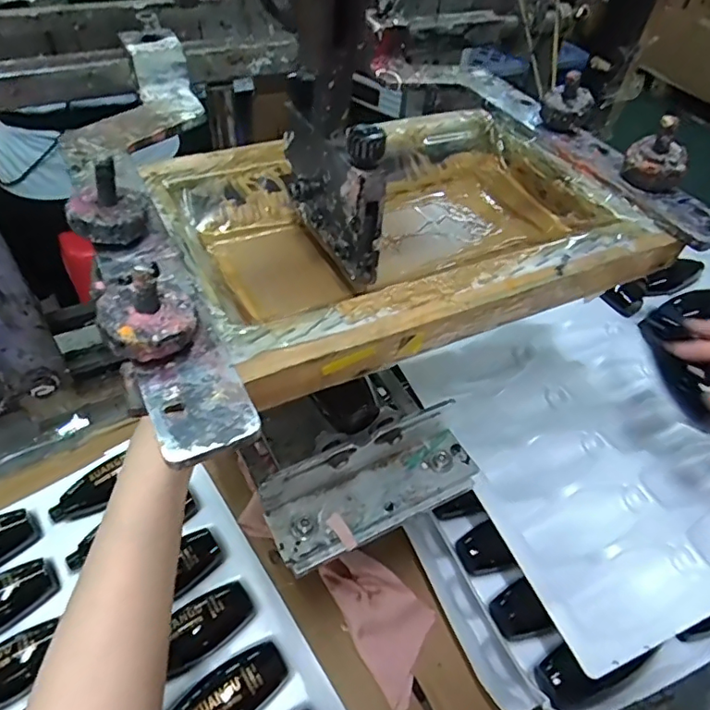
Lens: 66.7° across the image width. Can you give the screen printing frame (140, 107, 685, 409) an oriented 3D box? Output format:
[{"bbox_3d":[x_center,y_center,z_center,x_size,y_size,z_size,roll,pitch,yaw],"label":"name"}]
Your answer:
[{"bbox_3d":[0.026,-0.068,0.287,0.226,0.028,0.168,-19,53,-20],"label":"screen printing frame"}]

